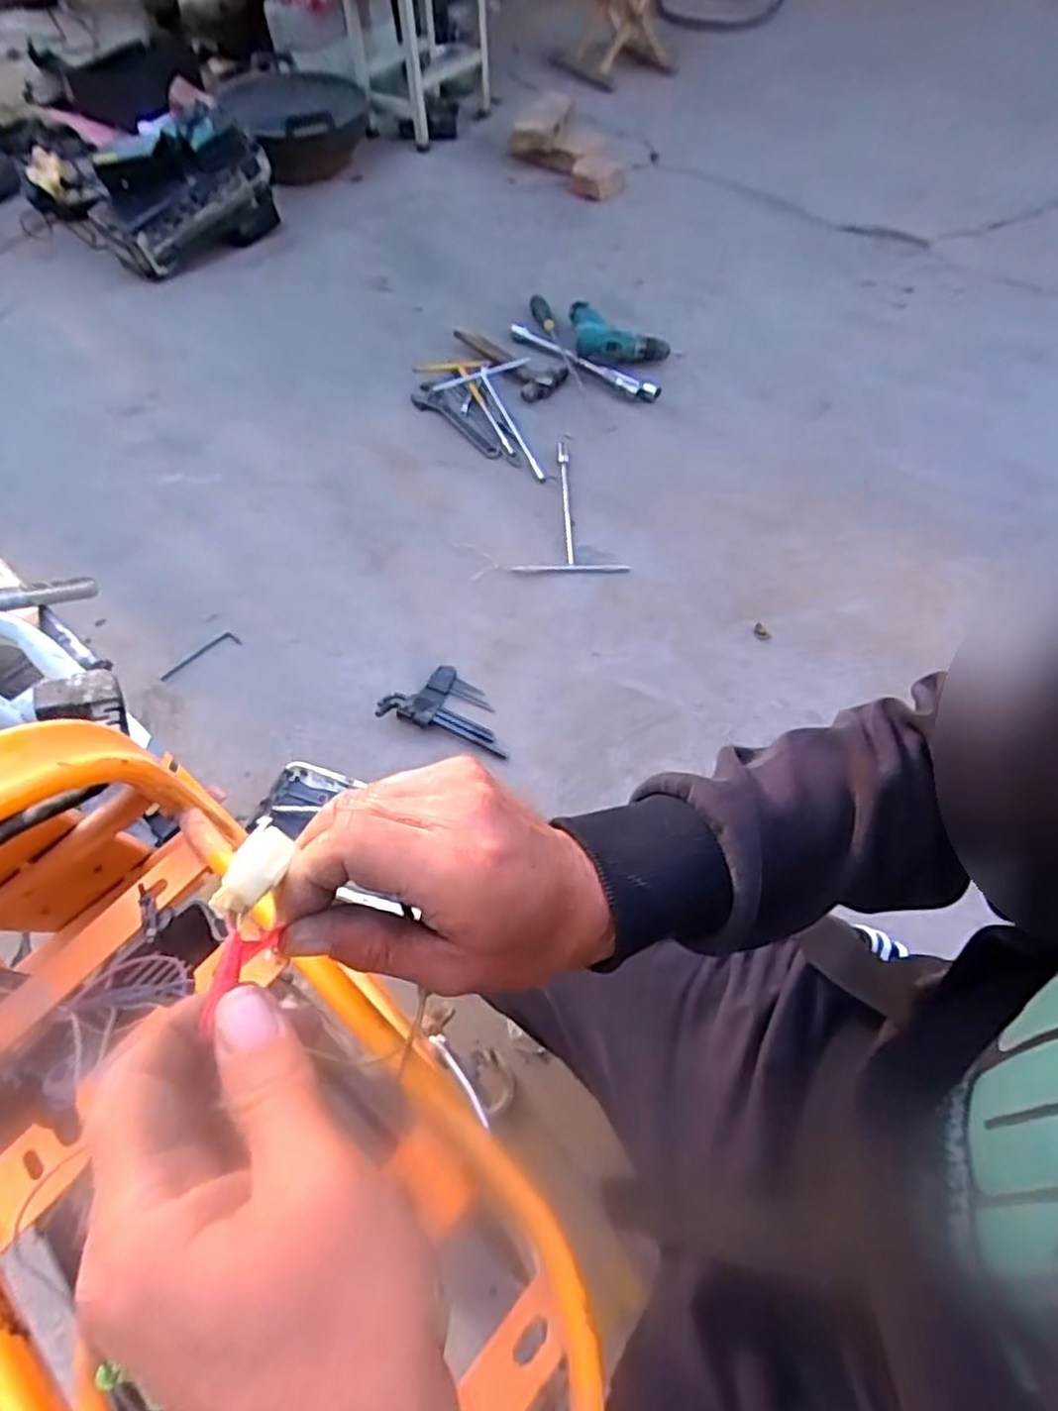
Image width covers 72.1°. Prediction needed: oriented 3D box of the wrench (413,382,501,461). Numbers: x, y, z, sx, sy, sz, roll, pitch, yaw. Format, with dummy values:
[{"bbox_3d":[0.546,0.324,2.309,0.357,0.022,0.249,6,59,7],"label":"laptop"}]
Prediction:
[{"bbox_3d":[-0.137,-0.514,1.322,0.054,0.019,0.234,-33,64,-19],"label":"wrench"}]

